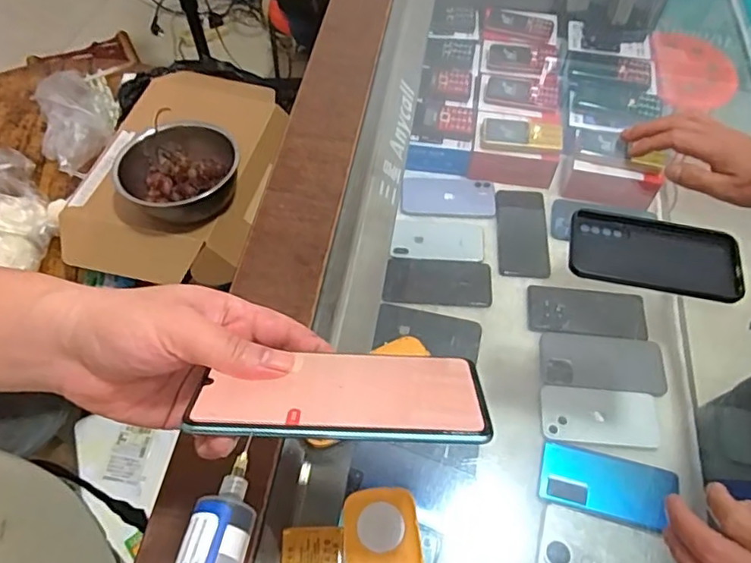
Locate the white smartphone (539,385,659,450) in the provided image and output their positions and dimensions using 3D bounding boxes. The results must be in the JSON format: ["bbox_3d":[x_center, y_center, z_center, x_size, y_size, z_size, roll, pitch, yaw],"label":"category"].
[{"bbox_3d":[0.287,0.174,0.741,0.145,0.010,0.074,6,57,4],"label":"white smartphone"}]

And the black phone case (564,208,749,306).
[{"bbox_3d":[0.261,-0.026,0.545,0.152,0.017,0.073,10,58,7],"label":"black phone case"}]

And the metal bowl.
[{"bbox_3d":[-0.308,-0.163,0.943,0.185,0.093,0.193,0,57,0],"label":"metal bowl"}]

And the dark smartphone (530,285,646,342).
[{"bbox_3d":[0.297,0.045,0.817,0.158,0.015,0.073,5,57,4],"label":"dark smartphone"}]

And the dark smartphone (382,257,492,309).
[{"bbox_3d":[0.091,0.003,0.854,0.155,0.006,0.069,4,69,7],"label":"dark smartphone"}]

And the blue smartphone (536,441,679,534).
[{"bbox_3d":[0.275,0.244,0.690,0.154,0.006,0.073,13,58,8],"label":"blue smartphone"}]

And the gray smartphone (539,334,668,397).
[{"bbox_3d":[0.307,0.113,0.783,0.163,0.012,0.077,5,57,3],"label":"gray smartphone"}]

